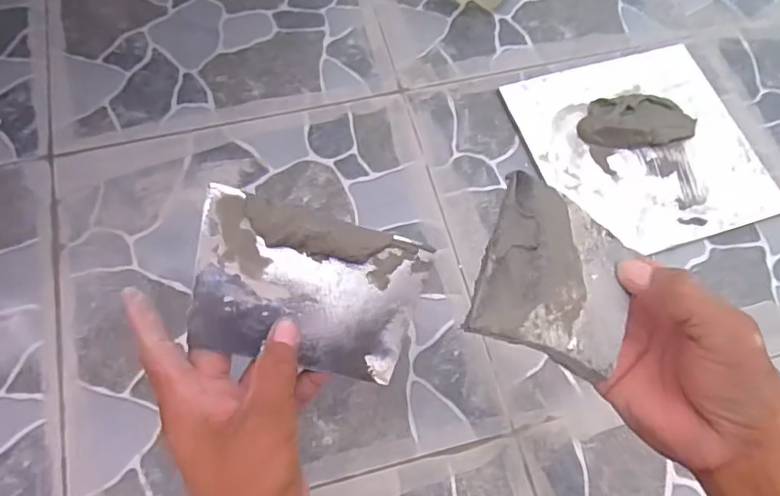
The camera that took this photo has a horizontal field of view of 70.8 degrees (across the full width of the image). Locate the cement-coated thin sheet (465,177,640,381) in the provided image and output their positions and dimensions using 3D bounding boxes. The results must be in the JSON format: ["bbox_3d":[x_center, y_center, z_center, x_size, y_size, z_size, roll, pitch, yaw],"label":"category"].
[{"bbox_3d":[0.085,0.013,0.270,0.078,0.007,0.094,29,59,-10],"label":"cement-coated thin sheet"}]

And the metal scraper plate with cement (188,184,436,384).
[{"bbox_3d":[-0.047,0.023,0.319,0.131,0.015,0.088,16,82,-13],"label":"metal scraper plate with cement"}]

